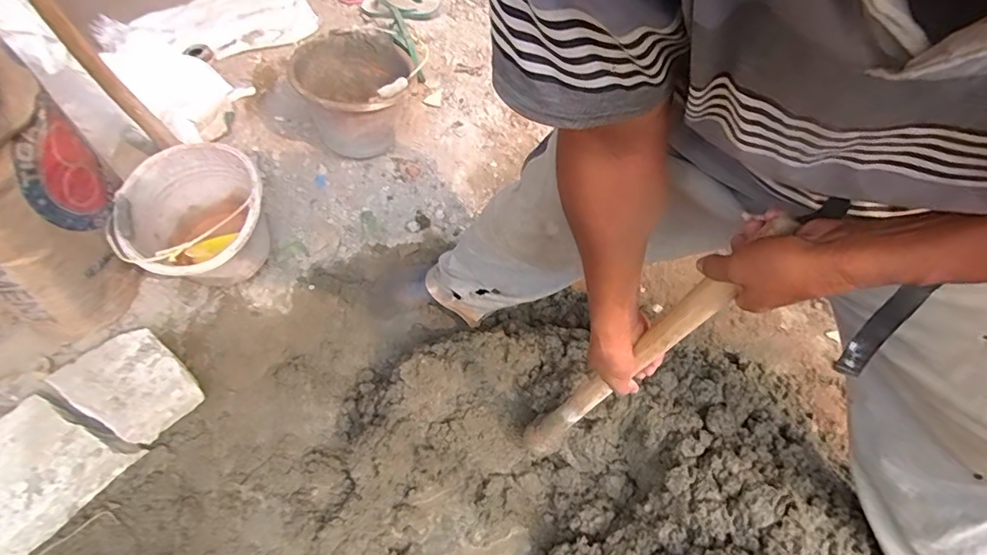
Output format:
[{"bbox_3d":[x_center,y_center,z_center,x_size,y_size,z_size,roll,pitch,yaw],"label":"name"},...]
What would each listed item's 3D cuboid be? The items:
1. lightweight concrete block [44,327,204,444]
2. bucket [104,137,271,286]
[{"bbox_3d":[-0.643,0.196,0.900,0.202,0.098,0.157,29,60,22],"label":"lightweight concrete block"},{"bbox_3d":[-0.565,-0.092,0.995,0.249,0.220,0.261,-1,54,2],"label":"bucket"}]

